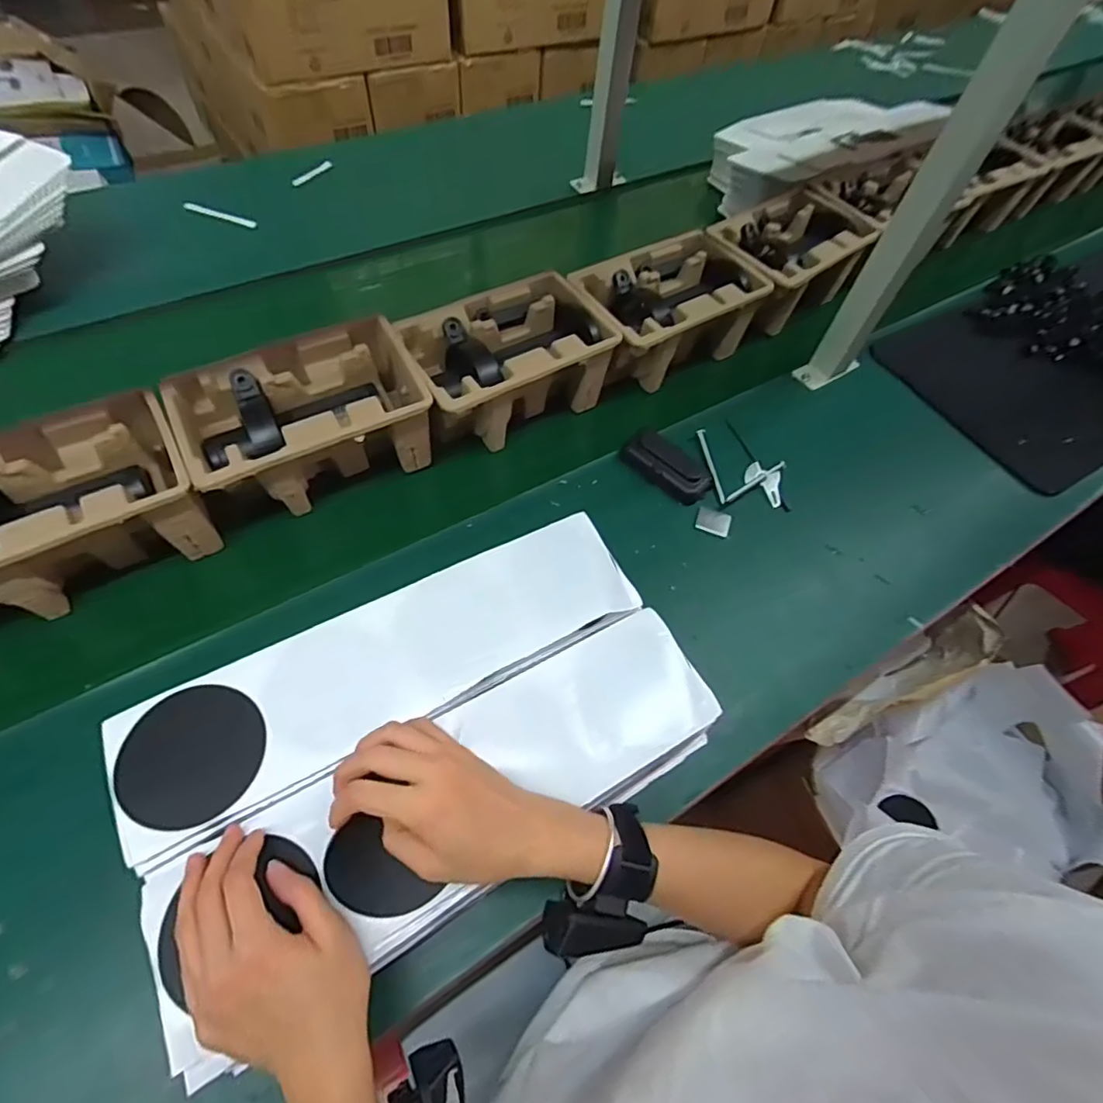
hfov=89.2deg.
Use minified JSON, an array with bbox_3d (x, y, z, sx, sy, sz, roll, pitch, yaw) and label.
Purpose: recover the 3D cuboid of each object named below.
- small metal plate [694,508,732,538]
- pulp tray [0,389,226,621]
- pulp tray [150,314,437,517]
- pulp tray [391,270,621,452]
[{"bbox_3d":[0.181,-0.033,0.624,0.037,0.004,0.030,16,59,6],"label":"small metal plate"},{"bbox_3d":[-0.442,-0.034,0.508,0.228,0.094,0.138,-27,65,-20],"label":"pulp tray"},{"bbox_3d":[-0.249,-0.131,0.584,0.227,0.102,0.151,-22,63,-18],"label":"pulp tray"},{"bbox_3d":[-0.056,-0.215,0.652,0.230,0.097,0.150,-31,66,-22],"label":"pulp tray"}]

